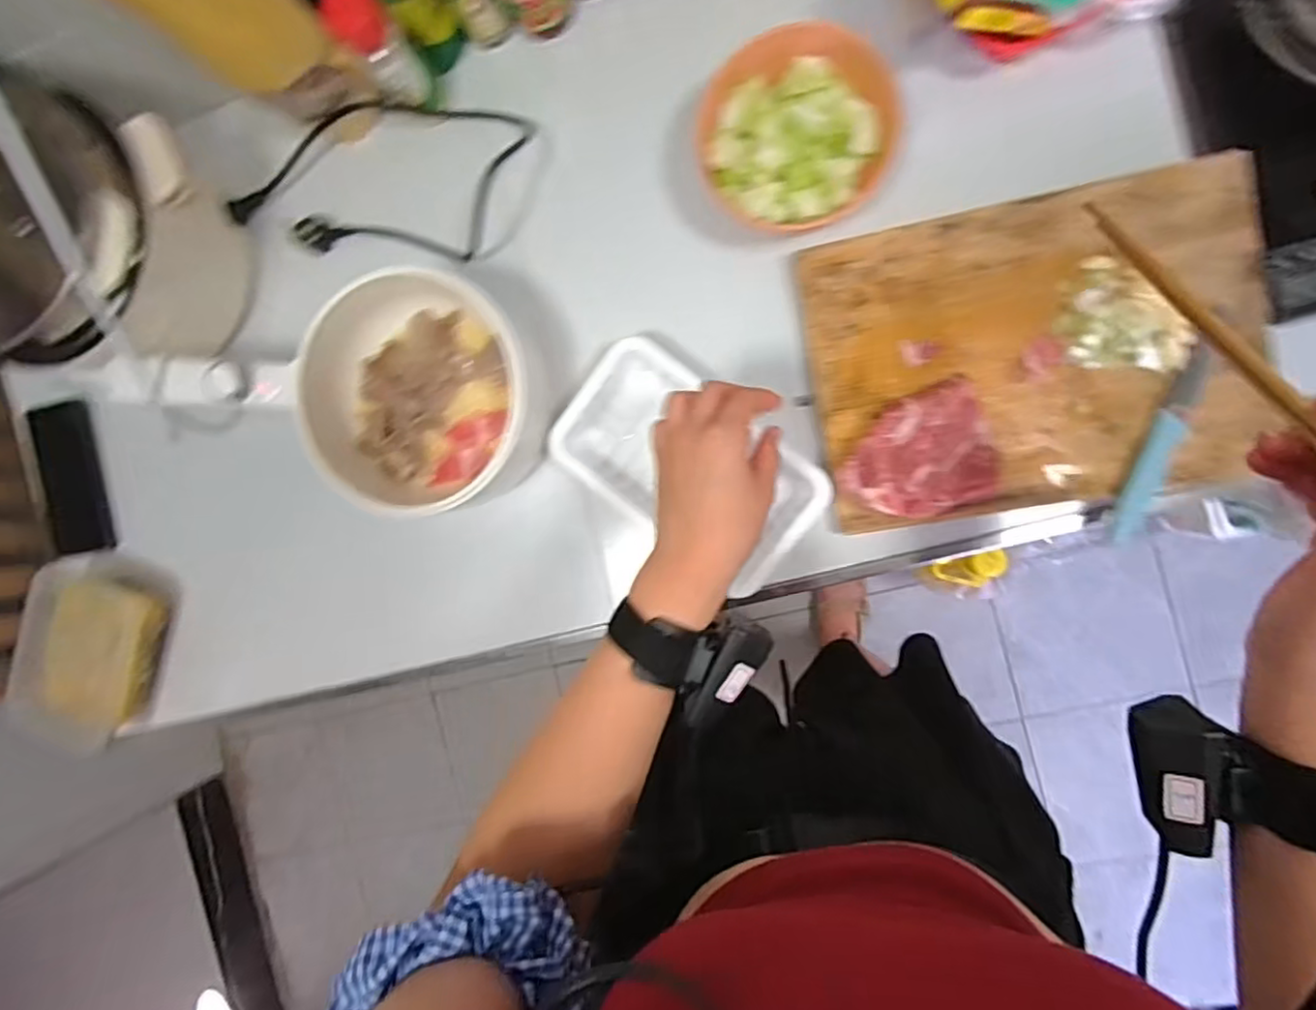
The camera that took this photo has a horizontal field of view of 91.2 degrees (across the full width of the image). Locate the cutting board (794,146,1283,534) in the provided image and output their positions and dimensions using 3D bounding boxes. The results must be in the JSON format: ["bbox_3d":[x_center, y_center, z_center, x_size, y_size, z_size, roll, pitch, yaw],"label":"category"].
[{"bbox_3d":[0.292,-0.119,0.506,0.325,0.029,0.238,-10,91,9],"label":"cutting board"}]

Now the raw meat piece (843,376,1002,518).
[{"bbox_3d":[0.202,-0.039,0.505,0.107,0.042,0.089,-20,90,9],"label":"raw meat piece"}]

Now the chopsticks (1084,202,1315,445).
[{"bbox_3d":[0.271,-0.057,0.288,0.011,0.014,0.269,-21,56,9],"label":"chopsticks"}]

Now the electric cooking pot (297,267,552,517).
[{"bbox_3d":[-0.245,-0.099,0.557,0.296,0.102,0.180,13,95,8],"label":"electric cooking pot"}]

